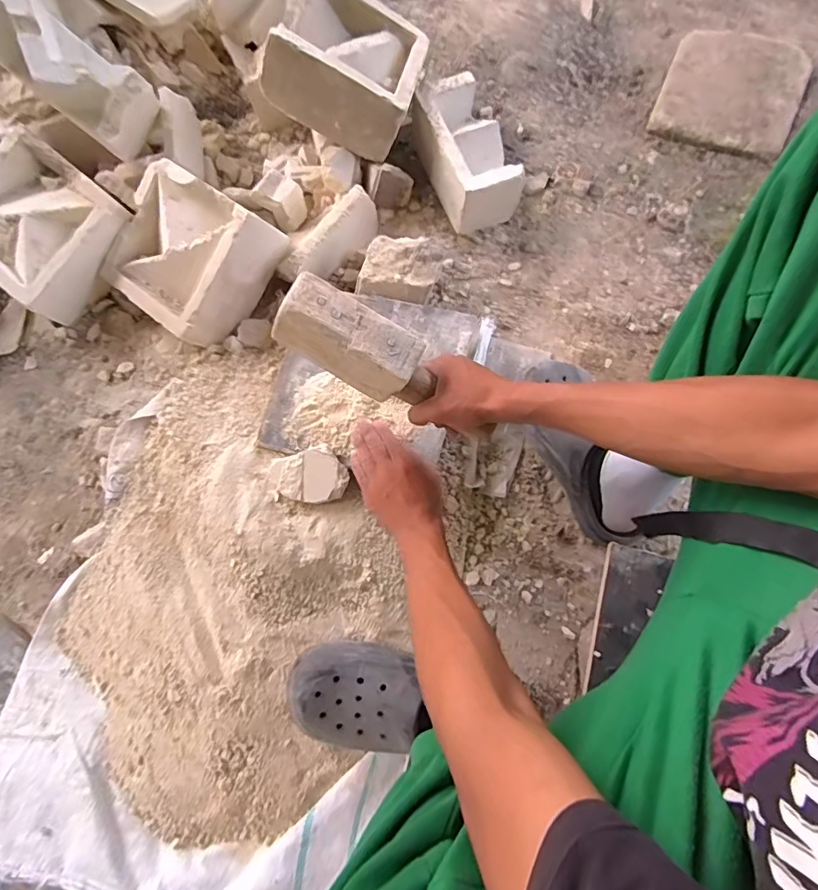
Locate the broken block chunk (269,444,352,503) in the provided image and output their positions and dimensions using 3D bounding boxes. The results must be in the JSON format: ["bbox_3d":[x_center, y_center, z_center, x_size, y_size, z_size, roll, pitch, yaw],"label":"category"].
[{"bbox_3d":[-0.131,0.042,0.626,0.100,0.032,0.070,-17,79,-3],"label":"broken block chunk"}]

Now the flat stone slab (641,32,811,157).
[{"bbox_3d":[0.514,-0.567,0.774,0.202,0.044,0.201,24,78,6],"label":"flat stone slab"}]

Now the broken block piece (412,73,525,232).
[{"bbox_3d":[0.088,-0.464,0.759,0.107,0.095,0.209,-22,77,-4],"label":"broken block piece"}]

